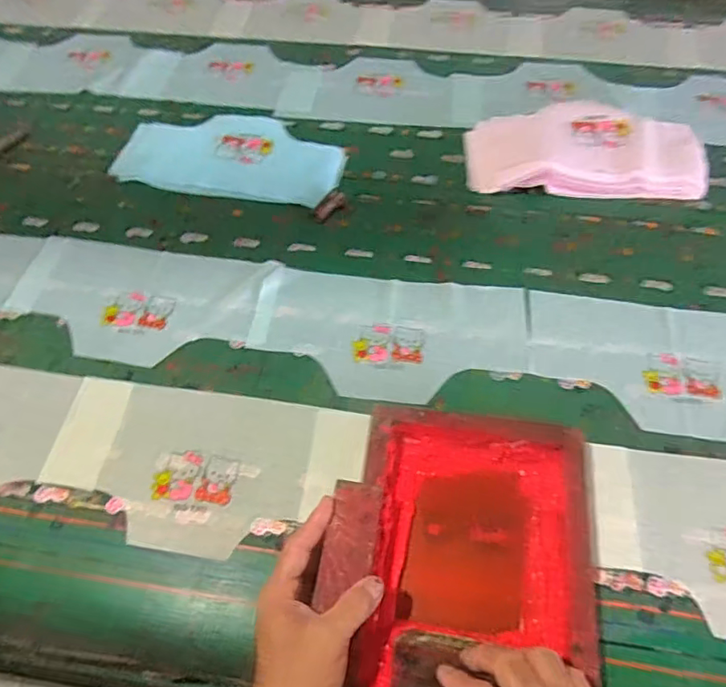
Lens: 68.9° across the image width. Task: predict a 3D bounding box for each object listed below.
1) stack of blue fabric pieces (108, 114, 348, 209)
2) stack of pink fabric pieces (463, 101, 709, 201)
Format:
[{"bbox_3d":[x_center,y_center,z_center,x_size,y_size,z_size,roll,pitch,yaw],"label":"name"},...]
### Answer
[{"bbox_3d":[-0.198,-0.283,0.793,0.336,0.014,0.171,12,60,8],"label":"stack of blue fabric pieces"},{"bbox_3d":[0.318,-0.278,0.764,0.334,0.046,0.173,3,59,3],"label":"stack of pink fabric pieces"}]

